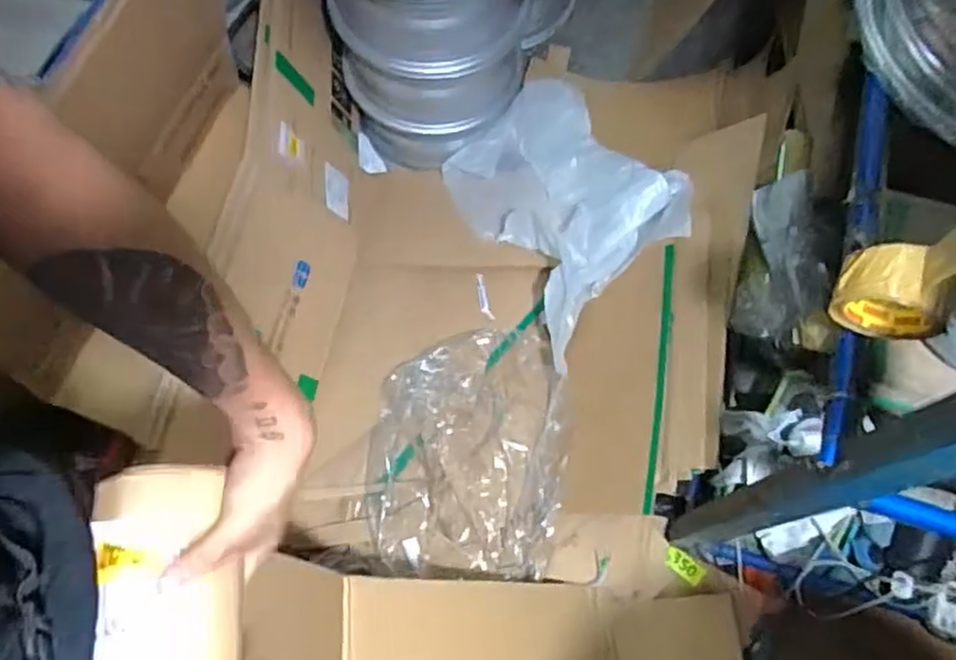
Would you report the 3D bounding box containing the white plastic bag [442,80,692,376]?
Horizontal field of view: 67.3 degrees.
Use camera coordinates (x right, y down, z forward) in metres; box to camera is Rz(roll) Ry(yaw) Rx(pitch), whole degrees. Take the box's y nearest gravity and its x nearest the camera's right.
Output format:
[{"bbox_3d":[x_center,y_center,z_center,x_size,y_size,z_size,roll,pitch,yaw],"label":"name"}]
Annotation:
[{"bbox_3d":[0.167,-0.279,1.509,0.469,0.085,0.546,-38,58,-7],"label":"white plastic bag"}]

